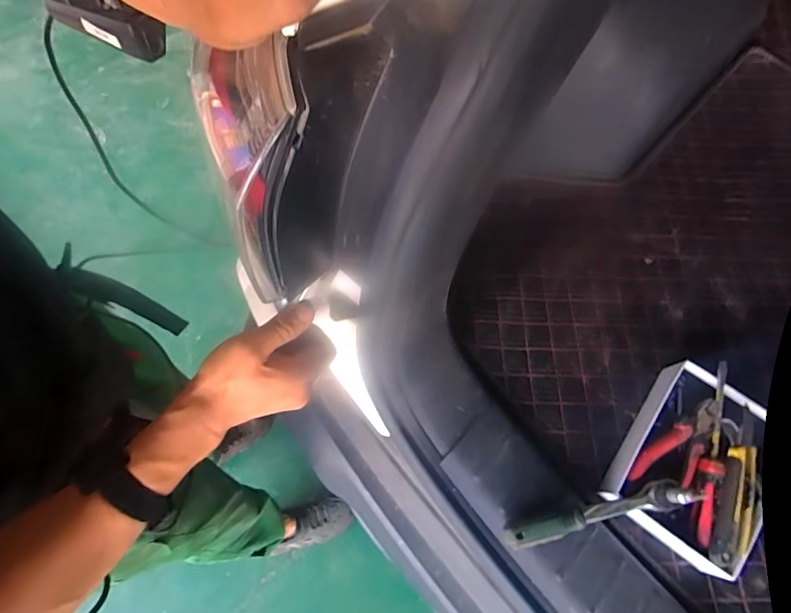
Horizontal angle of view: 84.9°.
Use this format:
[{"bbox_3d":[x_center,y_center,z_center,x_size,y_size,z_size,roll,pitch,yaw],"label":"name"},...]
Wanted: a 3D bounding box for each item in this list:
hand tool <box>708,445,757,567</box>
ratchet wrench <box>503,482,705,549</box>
[{"bbox_3d":[0.364,0.213,0.463,0.033,0.025,0.123,20,69,5],"label":"hand tool"},{"bbox_3d":[0.210,0.217,0.448,0.197,0.048,0.025,-11,69,-7],"label":"ratchet wrench"}]

